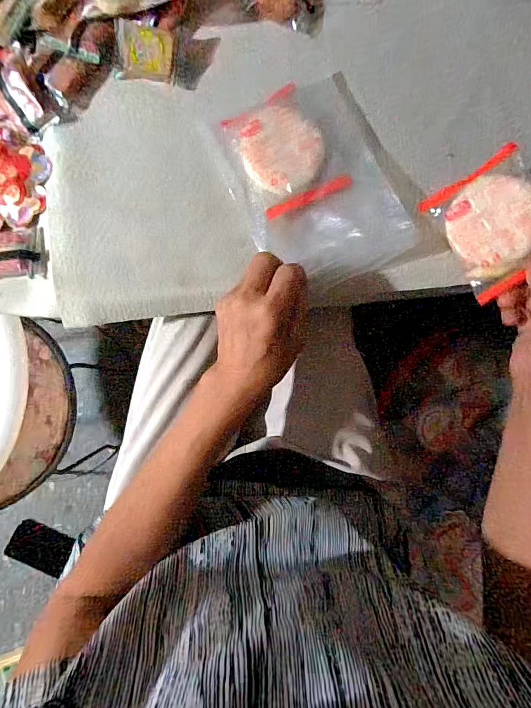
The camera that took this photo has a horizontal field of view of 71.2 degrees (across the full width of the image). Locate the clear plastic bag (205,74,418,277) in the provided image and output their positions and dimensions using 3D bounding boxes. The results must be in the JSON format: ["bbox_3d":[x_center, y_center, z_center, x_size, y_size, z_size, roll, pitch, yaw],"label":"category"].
[{"bbox_3d":[0.043,-0.160,0.348,0.135,0.014,0.177,-23,87,-3],"label":"clear plastic bag"}]

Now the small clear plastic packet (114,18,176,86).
[{"bbox_3d":[-0.112,-0.281,0.346,0.053,0.006,0.046,9,109,1],"label":"small clear plastic packet"}]

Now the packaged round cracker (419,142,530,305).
[{"bbox_3d":[0.207,-0.116,0.330,0.084,0.013,0.109,-31,81,20],"label":"packaged round cracker"}]

